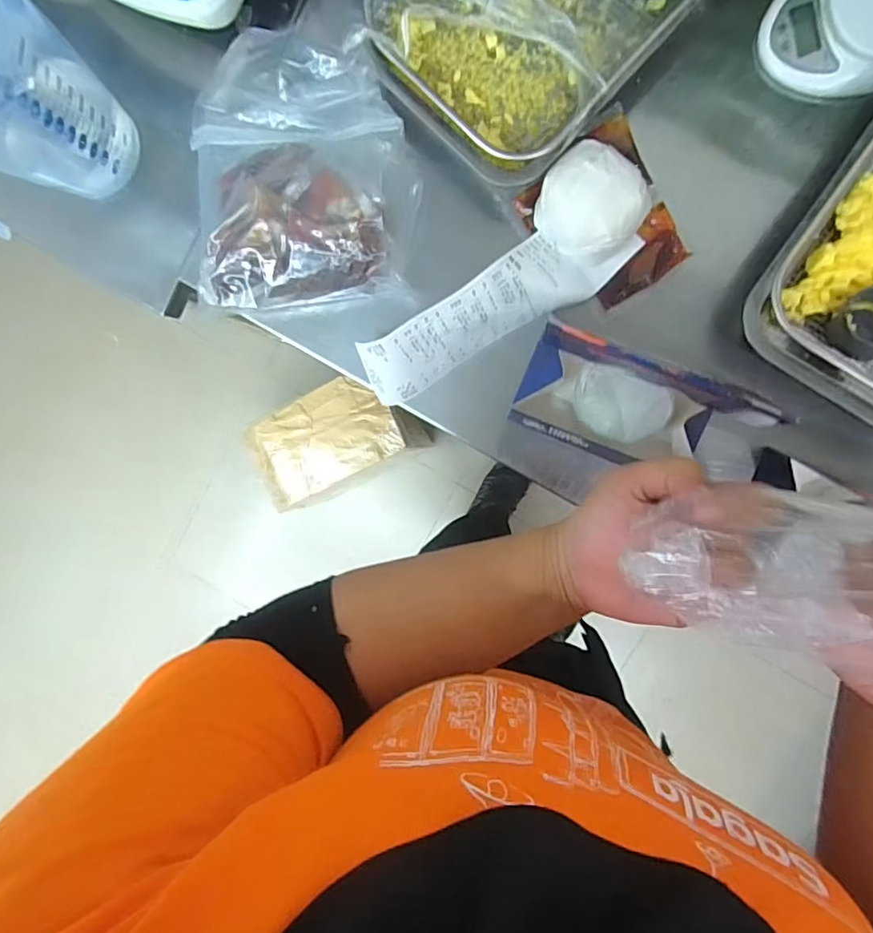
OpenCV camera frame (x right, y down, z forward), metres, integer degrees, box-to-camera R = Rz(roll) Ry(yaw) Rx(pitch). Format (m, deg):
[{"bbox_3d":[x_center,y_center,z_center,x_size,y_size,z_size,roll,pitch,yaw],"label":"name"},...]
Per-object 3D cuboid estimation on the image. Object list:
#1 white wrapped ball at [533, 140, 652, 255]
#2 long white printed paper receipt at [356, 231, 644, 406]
[{"bbox_3d":[0.135,-0.232,0.470,0.087,0.056,0.081,0,93,7],"label":"white wrapped ball"},{"bbox_3d":[0.052,-0.154,0.500,0.278,0.082,0.052,-28,54,8],"label":"long white printed paper receipt"}]

